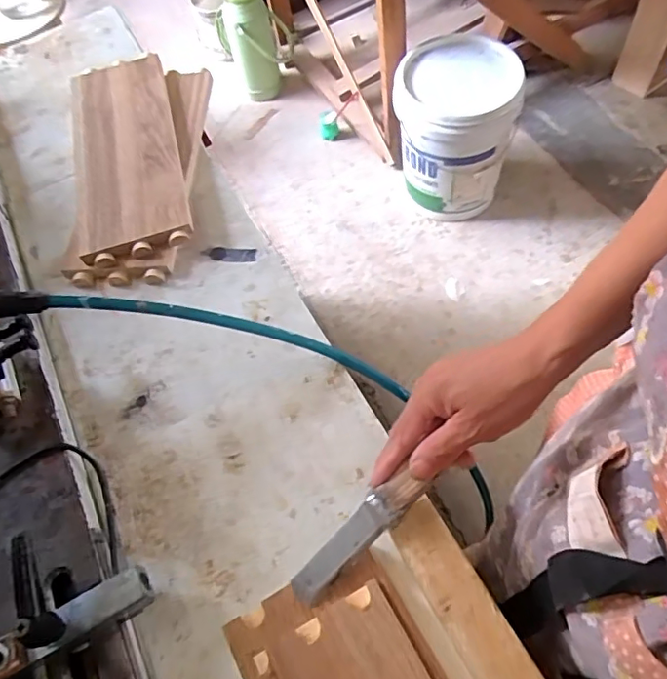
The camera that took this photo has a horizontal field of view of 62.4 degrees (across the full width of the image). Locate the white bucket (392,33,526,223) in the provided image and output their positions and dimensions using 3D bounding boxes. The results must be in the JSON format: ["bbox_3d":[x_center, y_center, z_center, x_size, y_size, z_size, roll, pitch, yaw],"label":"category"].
[{"bbox_3d":[0.329,-0.585,1.527,0.311,0.369,0.370,5,60,10],"label":"white bucket"}]

